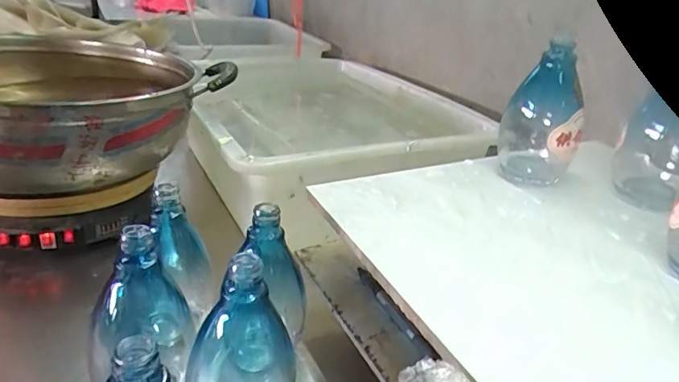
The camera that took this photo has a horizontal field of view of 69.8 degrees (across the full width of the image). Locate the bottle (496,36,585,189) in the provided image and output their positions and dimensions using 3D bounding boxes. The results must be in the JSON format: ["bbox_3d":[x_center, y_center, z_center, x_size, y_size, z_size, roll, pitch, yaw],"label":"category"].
[{"bbox_3d":[0.200,-0.073,0.480,0.065,0.130,0.061,1,27,5],"label":"bottle"}]

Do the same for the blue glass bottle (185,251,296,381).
[{"bbox_3d":[-0.067,0.112,0.345,0.071,0.150,0.079,6,26,2],"label":"blue glass bottle"}]

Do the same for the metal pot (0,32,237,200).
[{"bbox_3d":[-0.355,-0.111,0.597,0.389,0.103,0.342,22,33,34],"label":"metal pot"}]

